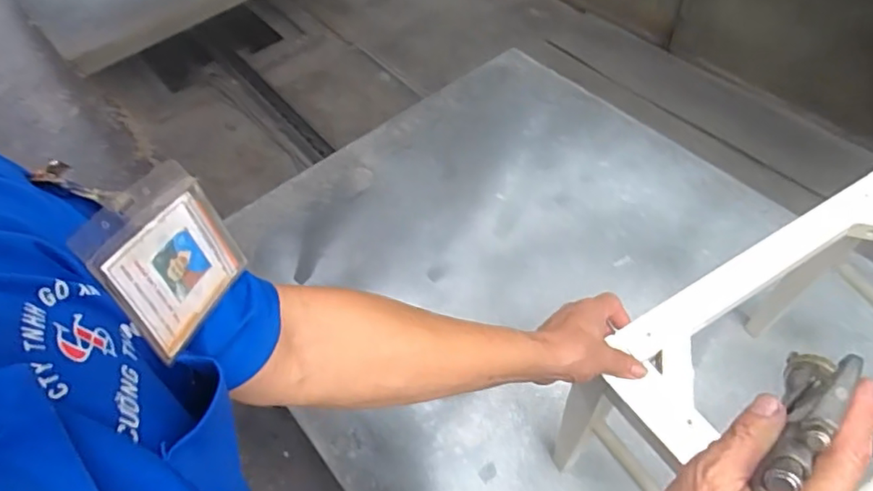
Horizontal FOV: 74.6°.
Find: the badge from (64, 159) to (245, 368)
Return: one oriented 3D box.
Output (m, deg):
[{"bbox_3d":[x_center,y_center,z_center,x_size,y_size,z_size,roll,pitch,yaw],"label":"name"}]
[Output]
[{"bbox_3d":[-0.152,0.004,0.328,0.016,0.080,0.097,-16,29,21],"label":"badge"}]

